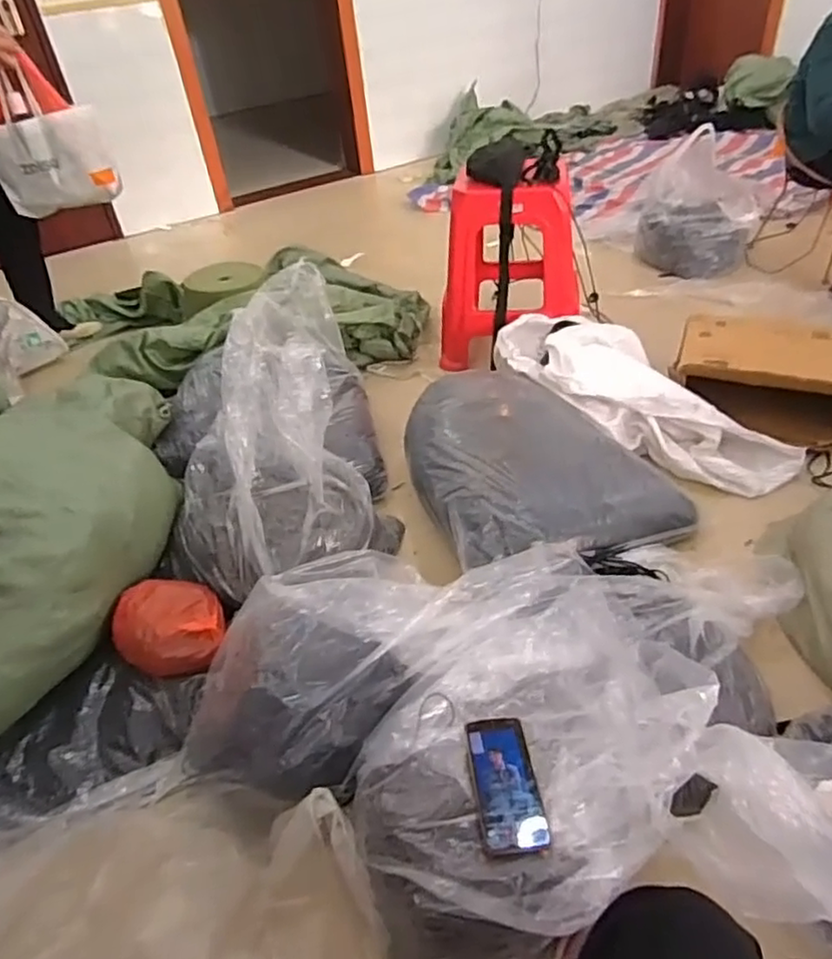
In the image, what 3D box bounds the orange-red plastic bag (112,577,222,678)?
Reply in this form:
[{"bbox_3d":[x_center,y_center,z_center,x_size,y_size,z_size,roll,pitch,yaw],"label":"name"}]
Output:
[{"bbox_3d":[-0.405,0.242,1.064,0.165,0.096,0.164,-22,42,-17],"label":"orange-red plastic bag"}]

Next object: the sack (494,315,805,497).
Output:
[{"bbox_3d":[0.510,-0.202,1.482,0.734,0.151,0.297,35,53,16],"label":"sack"}]

